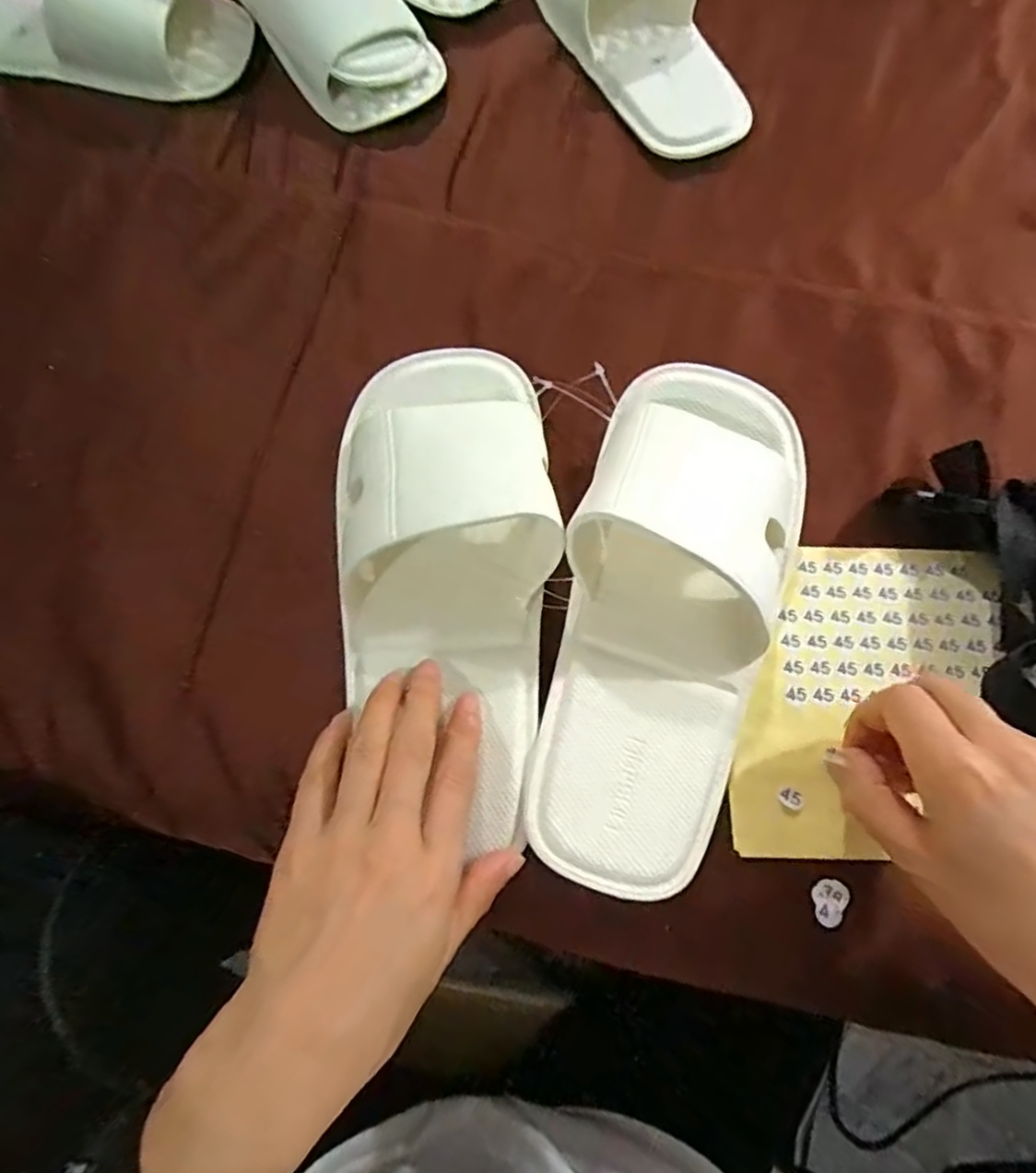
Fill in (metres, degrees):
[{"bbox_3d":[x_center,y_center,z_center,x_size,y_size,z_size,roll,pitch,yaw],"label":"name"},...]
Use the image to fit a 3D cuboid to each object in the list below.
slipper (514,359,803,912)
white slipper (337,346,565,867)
[{"bbox_3d":[0.073,0.008,0.316,0.107,0.059,0.258,18,72,8],"label":"slipper"},{"bbox_3d":[-0.034,-0.007,0.330,0.110,0.043,0.252,-4,71,0],"label":"white slipper"}]

